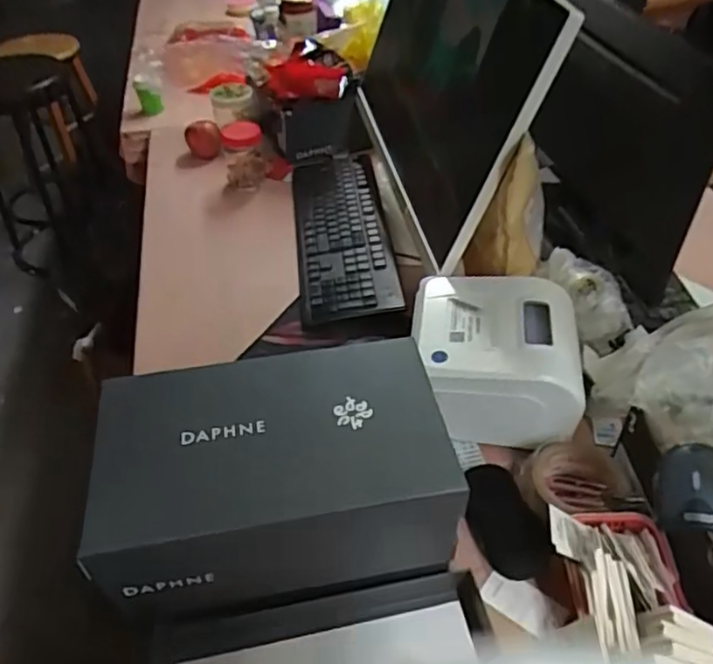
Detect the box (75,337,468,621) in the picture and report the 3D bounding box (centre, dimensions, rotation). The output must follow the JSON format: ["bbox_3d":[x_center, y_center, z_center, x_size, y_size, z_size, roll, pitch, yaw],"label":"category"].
[{"bbox_3d":[-0.072,0.134,0.594,0.288,0.154,0.171,-8,44,-7],"label":"box"}]

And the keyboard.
[{"bbox_3d":[-0.026,-0.173,1.052,0.149,0.050,0.440,-5,44,-3],"label":"keyboard"}]

